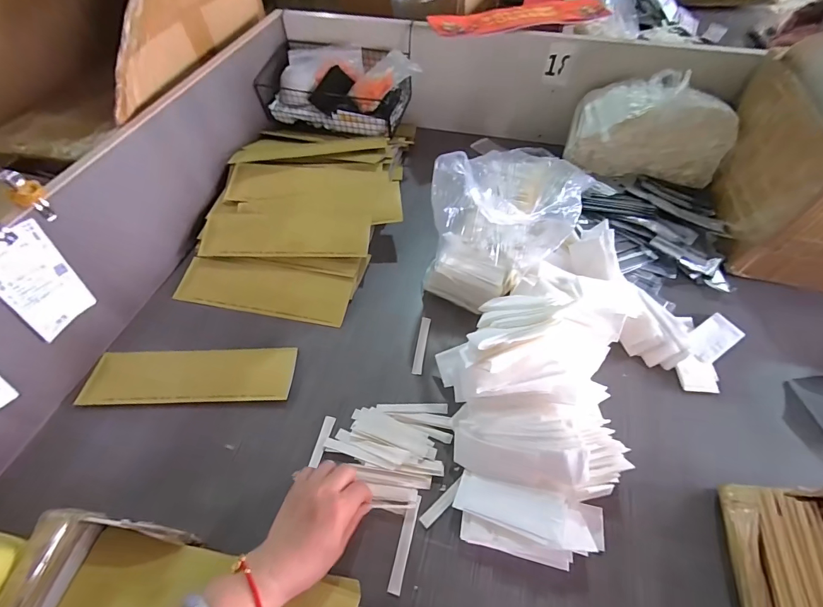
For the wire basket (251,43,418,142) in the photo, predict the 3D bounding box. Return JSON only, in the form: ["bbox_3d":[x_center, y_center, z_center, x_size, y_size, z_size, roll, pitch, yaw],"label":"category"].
[{"bbox_3d":[-0.135,-0.432,0.742,0.290,0.098,0.161,14,57,10],"label":"wire basket"}]

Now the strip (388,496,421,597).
[{"bbox_3d":[-0.007,0.256,0.399,0.014,0.004,0.089,6,54,16],"label":"strip"}]

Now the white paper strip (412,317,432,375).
[{"bbox_3d":[0.015,0.060,0.537,0.014,0.004,0.091,11,54,3],"label":"white paper strip"}]

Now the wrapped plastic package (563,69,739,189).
[{"bbox_3d":[0.429,-0.315,0.682,0.255,0.149,0.099,12,56,9],"label":"wrapped plastic package"}]

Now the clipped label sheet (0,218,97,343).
[{"bbox_3d":[-0.442,-0.024,0.443,0.004,0.135,0.075,13,46,7],"label":"clipped label sheet"}]

